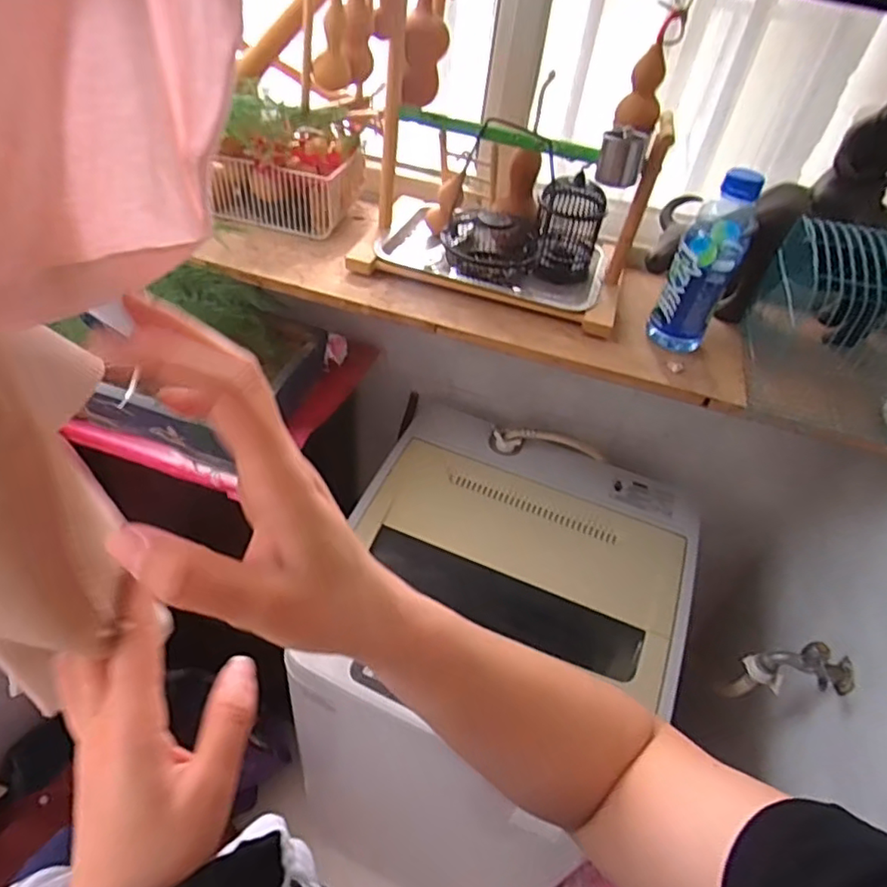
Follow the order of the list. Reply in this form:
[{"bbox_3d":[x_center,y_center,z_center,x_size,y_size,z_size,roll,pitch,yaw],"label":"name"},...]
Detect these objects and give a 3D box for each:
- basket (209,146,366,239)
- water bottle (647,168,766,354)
[{"bbox_3d":[-0.219,-0.376,0.861,0.185,0.084,0.141,8,46,0],"label":"basket"},{"bbox_3d":[0.298,-0.202,0.687,0.067,0.215,0.057,24,45,14],"label":"water bottle"}]

